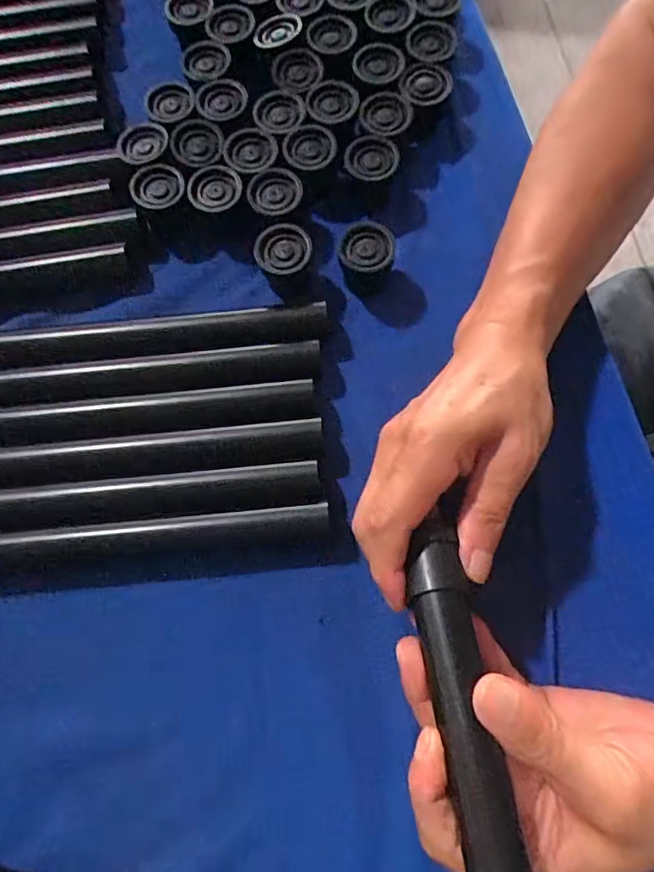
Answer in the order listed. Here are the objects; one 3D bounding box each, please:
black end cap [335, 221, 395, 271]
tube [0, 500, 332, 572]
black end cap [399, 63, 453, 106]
[{"bbox_3d":[0.025,-0.116,0.338,0.034,0.028,0.035,0,74,2],"label":"black end cap"},{"bbox_3d":[-0.108,0.060,0.303,0.218,0.020,0.022,-6,74,0],"label":"tube"},{"bbox_3d":[0.066,-0.238,0.357,0.039,0.009,0.028,-43,77,-10],"label":"black end cap"}]

